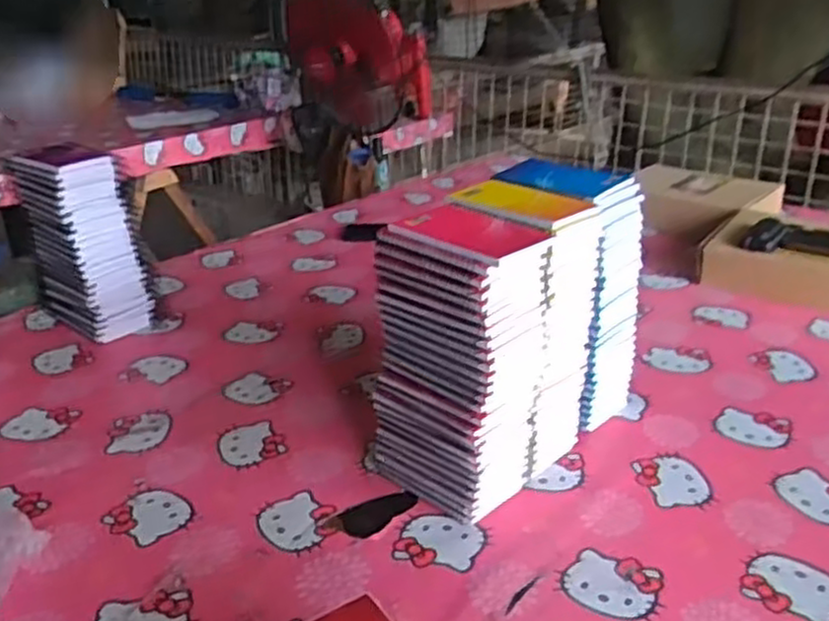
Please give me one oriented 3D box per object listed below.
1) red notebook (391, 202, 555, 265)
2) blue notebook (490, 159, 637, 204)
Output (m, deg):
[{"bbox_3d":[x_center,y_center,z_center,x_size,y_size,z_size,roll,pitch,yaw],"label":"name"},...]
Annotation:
[{"bbox_3d":[0.050,-0.072,0.686,0.126,0.008,0.100,22,34,40],"label":"red notebook"},{"bbox_3d":[0.154,-0.138,0.808,0.127,0.017,0.073,19,32,36],"label":"blue notebook"}]

